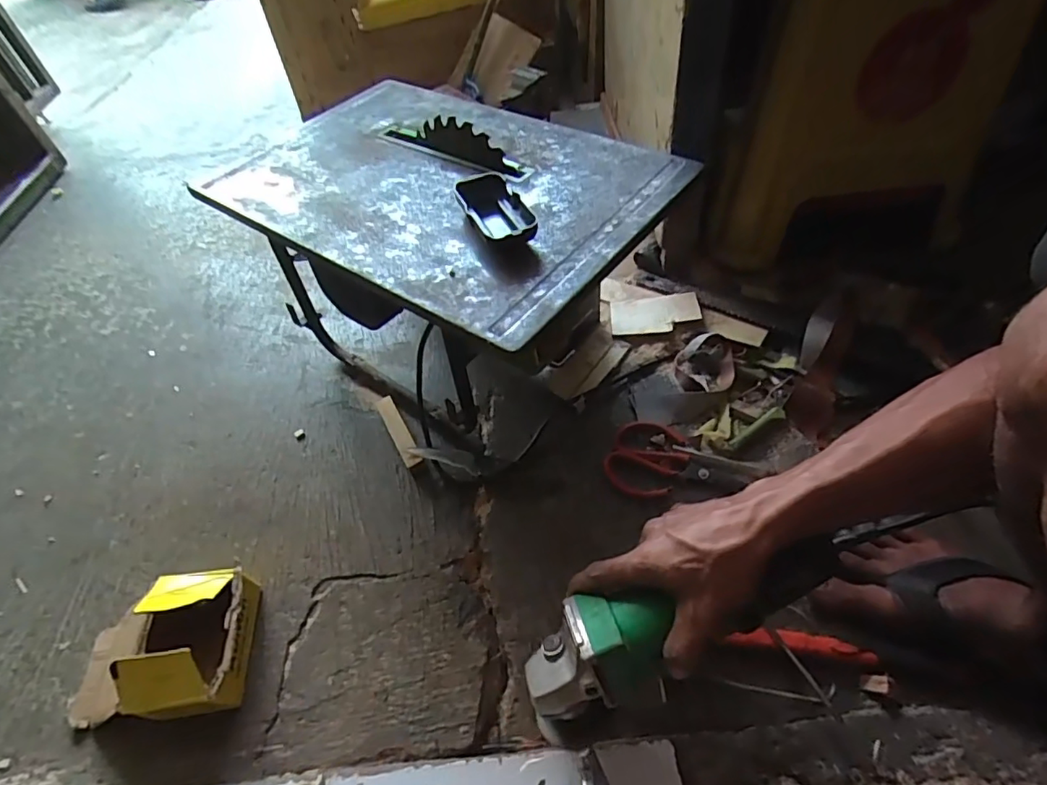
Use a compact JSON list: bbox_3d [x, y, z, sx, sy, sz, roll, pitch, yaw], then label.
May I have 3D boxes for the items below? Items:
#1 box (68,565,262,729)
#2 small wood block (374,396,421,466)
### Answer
[{"bbox_3d":[-0.354,0.238,0.516,0.164,0.079,0.115,-9,51,-2],"label":"box"},{"bbox_3d":[-0.154,0.049,0.680,0.021,0.020,0.110,-26,53,-16],"label":"small wood block"}]

